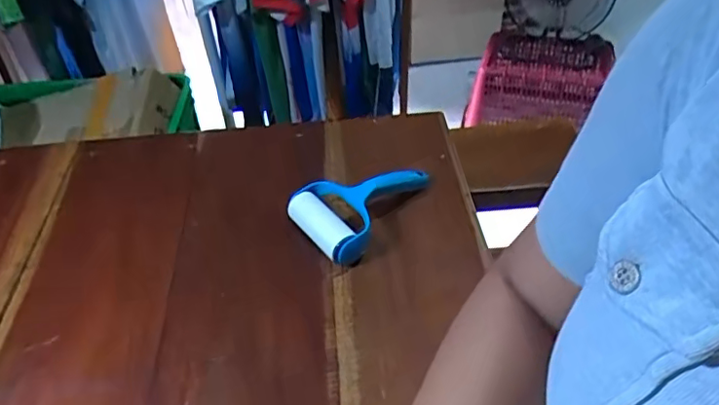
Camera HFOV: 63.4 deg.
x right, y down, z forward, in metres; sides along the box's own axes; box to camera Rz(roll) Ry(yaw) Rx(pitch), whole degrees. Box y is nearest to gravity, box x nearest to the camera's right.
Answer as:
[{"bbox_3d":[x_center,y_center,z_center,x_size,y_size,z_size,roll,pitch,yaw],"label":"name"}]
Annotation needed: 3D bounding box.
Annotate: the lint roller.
[{"bbox_3d":[0.010,-0.004,0.753,0.187,0.063,0.108,-31,48,-27],"label":"lint roller"}]

